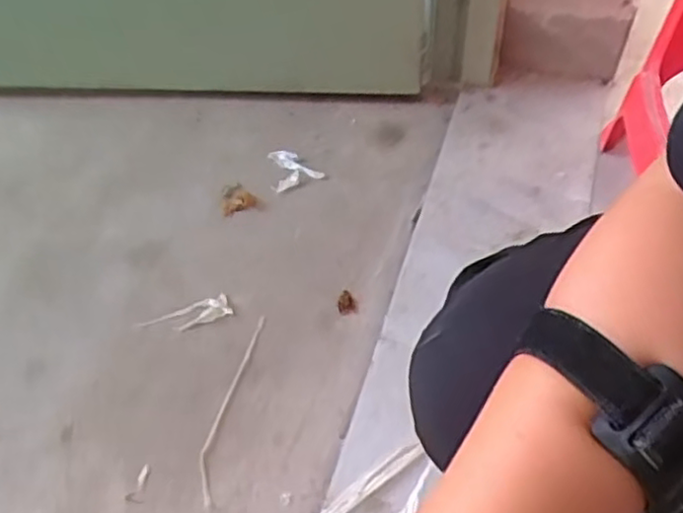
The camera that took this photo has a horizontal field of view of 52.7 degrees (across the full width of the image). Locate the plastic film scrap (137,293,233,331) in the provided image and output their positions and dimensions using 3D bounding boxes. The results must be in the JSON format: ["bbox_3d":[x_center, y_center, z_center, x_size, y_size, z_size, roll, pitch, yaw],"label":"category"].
[{"bbox_3d":[-0.193,0.074,0.848,0.112,0.015,0.037,-16,51,-10],"label":"plastic film scrap"}]

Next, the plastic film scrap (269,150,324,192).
[{"bbox_3d":[-0.071,-0.131,1.008,0.074,0.013,0.070,-16,51,-10],"label":"plastic film scrap"}]

